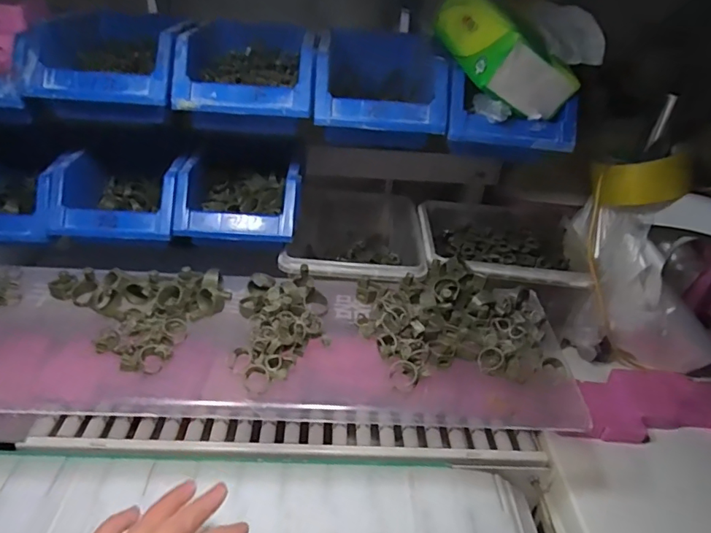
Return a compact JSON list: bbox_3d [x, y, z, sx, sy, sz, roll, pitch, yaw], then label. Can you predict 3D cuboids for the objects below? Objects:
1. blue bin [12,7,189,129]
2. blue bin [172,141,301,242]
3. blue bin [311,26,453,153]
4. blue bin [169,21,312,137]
[{"bbox_3d":[-0.239,-0.205,0.505,0.132,0.073,0.191,-2,33,-11],"label":"blue bin"},{"bbox_3d":[-0.127,-0.082,0.551,0.124,0.072,0.125,-1,33,-10],"label":"blue bin"},{"bbox_3d":[0.019,-0.193,0.528,0.125,0.067,0.187,2,33,-6],"label":"blue bin"},{"bbox_3d":[-0.103,-0.189,0.492,0.119,0.068,0.174,2,33,-5],"label":"blue bin"}]

